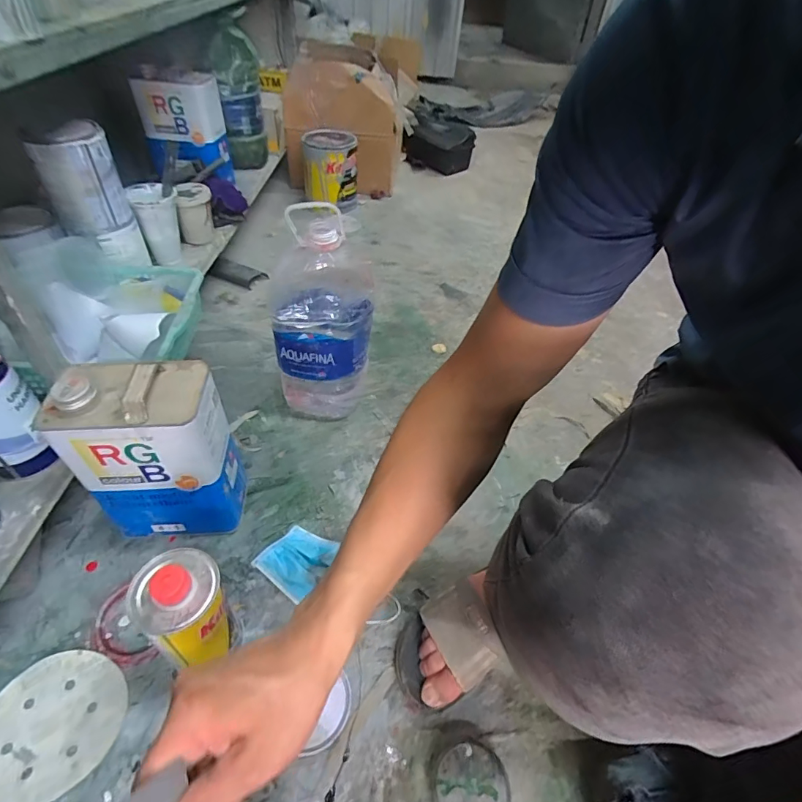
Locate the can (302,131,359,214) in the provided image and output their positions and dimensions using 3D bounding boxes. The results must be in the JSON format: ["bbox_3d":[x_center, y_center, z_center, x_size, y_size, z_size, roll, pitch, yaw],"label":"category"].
[{"bbox_3d":[-0.211,-0.692,1.385,0.156,0.192,0.154,3,46,-3],"label":"can"}]

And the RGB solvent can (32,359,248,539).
[{"bbox_3d":[-0.317,0.068,0.604,0.170,0.260,0.111,-2,46,-7],"label":"RGB solvent can"}]

